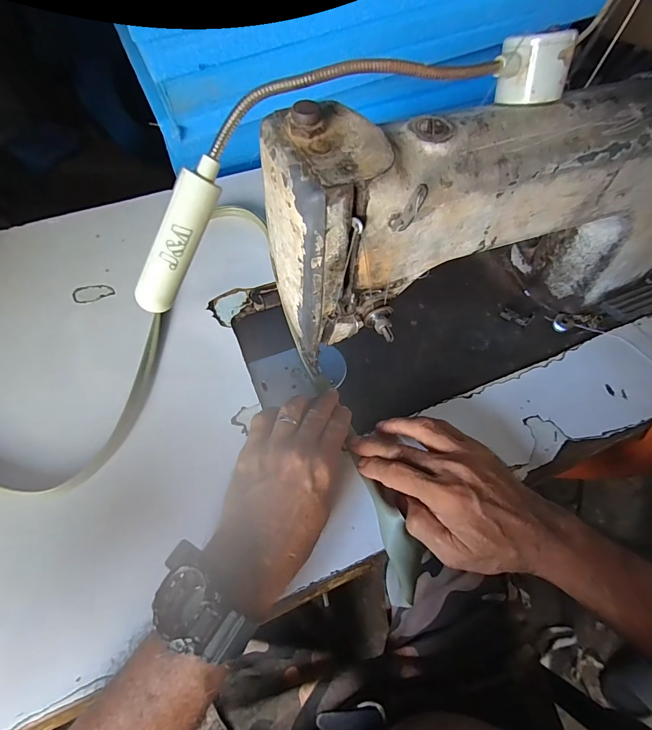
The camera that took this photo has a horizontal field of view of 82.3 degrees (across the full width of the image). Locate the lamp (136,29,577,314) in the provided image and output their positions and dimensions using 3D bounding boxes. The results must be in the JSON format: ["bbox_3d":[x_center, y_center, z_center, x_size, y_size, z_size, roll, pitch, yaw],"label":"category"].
[{"bbox_3d":[0.006,-0.128,0.211,0.283,0.069,0.030,-29,30,-1],"label":"lamp"}]

